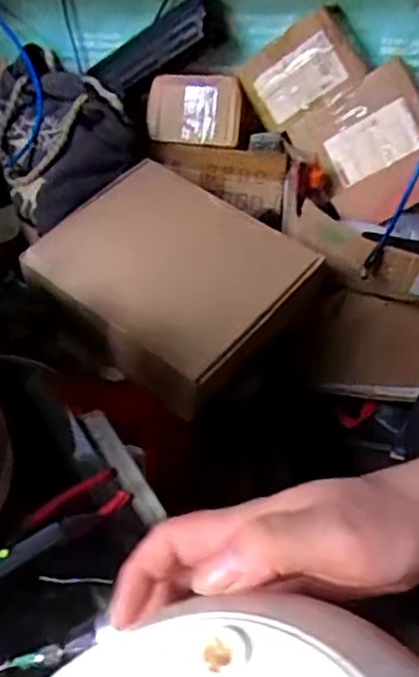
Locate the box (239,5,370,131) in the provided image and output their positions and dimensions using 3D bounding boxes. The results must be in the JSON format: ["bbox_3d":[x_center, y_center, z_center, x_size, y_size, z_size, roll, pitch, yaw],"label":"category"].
[{"bbox_3d":[0.136,-0.395,1.019,0.169,0.121,0.061,-25,5,29],"label":"box"}]

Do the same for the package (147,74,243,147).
[{"bbox_3d":[-0.025,-0.354,1.051,0.147,0.105,0.039,6,5,5],"label":"package"}]

